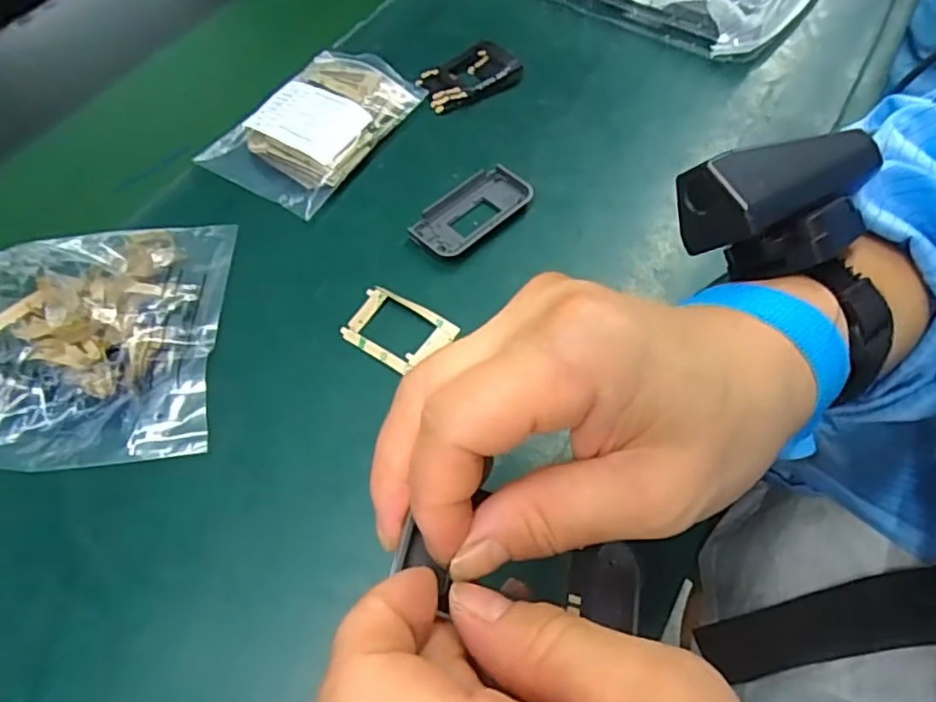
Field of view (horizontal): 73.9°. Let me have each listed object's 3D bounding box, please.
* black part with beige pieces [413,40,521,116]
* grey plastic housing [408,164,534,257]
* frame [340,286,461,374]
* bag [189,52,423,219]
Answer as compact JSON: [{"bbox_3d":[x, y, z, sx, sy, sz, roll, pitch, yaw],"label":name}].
[{"bbox_3d":[0.001,-0.193,0.440,0.070,0.015,0.045,-25,60,-13],"label":"black part with beige pieces"},{"bbox_3d":[0.002,-0.083,0.371,0.076,0.010,0.038,-38,63,-20],"label":"grey plastic housing"},{"bbox_3d":[-0.037,-0.013,0.328,0.053,0.005,0.040,30,63,20],"label":"frame"},{"bbox_3d":[-0.099,-0.146,0.405,0.088,0.027,0.128,26,62,18],"label":"bag"}]

